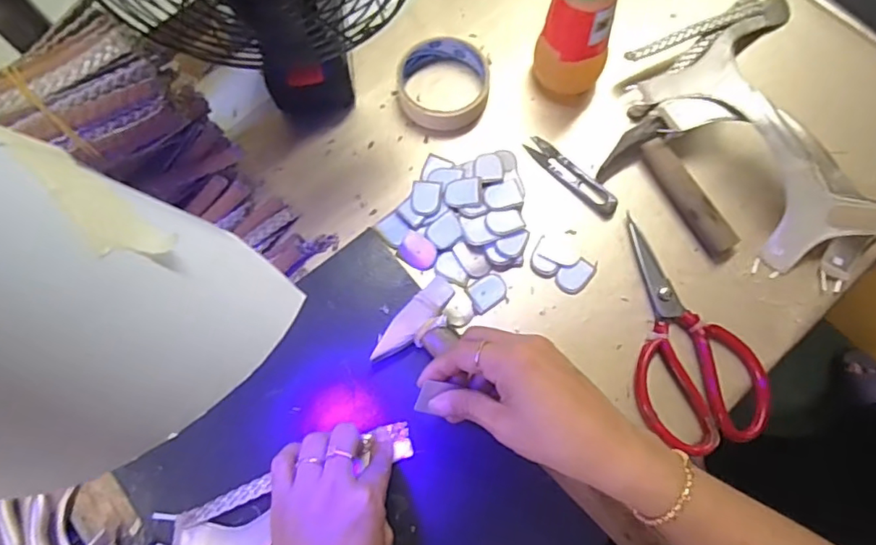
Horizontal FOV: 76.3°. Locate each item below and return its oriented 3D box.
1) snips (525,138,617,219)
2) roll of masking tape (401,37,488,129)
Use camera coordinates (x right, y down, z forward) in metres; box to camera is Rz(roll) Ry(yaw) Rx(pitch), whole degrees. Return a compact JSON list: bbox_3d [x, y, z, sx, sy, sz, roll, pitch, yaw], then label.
[{"bbox_3d":[0.120,-0.087,0.503,0.023,0.007,0.100,-44,77,-11],"label":"snips"},{"bbox_3d":[0.006,-0.177,0.521,0.083,0.020,0.091,0,73,1],"label":"roll of masking tape"}]

